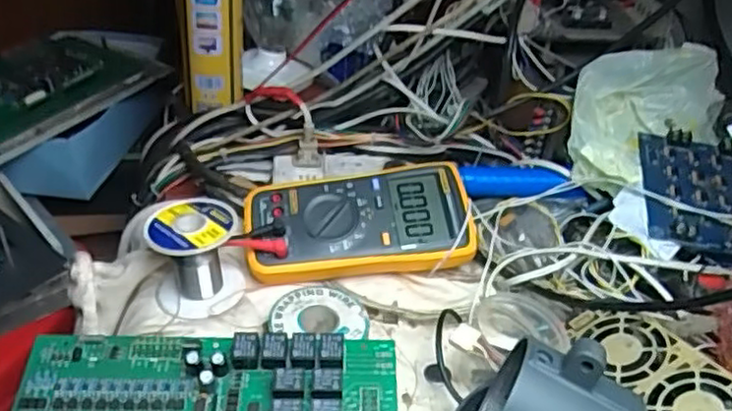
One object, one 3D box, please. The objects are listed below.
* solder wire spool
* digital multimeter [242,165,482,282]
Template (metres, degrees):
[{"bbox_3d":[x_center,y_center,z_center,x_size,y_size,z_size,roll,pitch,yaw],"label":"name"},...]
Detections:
[{"bbox_3d":[-0.126,0.039,0.505,0.063,0.069,0.060,4,37,-3],"label":"solder wire spool"},{"bbox_3d":[-0.008,0.012,0.550,0.179,0.036,0.091,-4,60,-5],"label":"digital multimeter"}]

